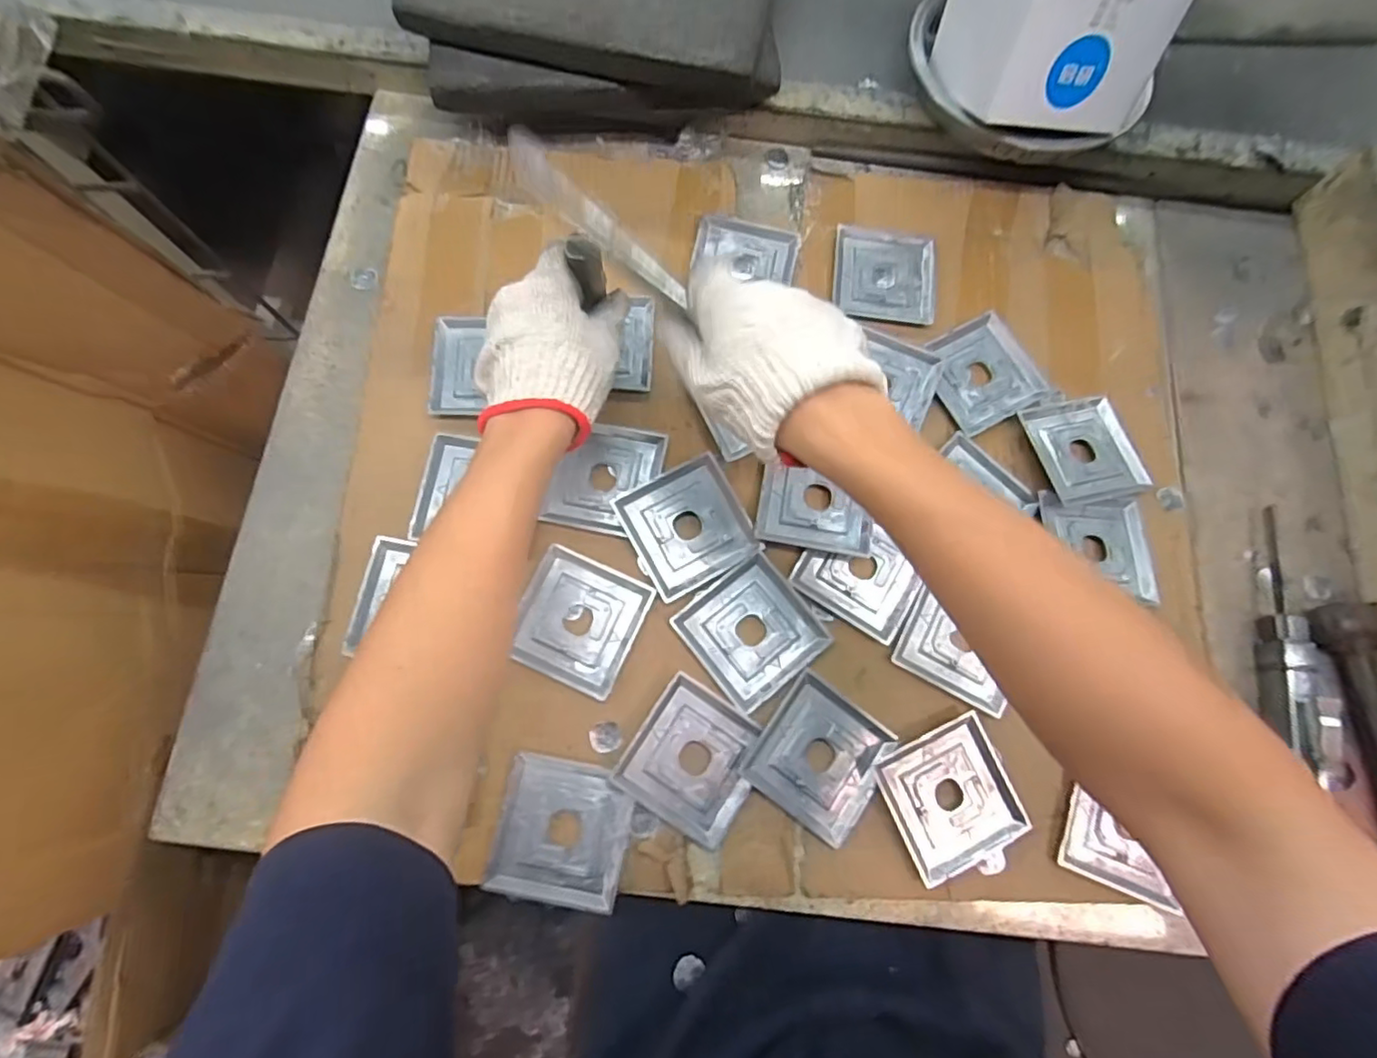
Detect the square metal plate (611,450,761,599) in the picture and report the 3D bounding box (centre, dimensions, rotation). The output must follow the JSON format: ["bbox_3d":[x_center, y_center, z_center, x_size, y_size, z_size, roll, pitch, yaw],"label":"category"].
[{"bbox_3d":[-0.001,-0.002,0.477,0.089,0.014,0.090,-27,78,-8],"label":"square metal plate"}]

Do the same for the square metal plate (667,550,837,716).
[{"bbox_3d":[0.049,0.076,0.463,0.088,0.009,0.089,-38,79,-11],"label":"square metal plate"}]

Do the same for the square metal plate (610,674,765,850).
[{"bbox_3d":[0.005,0.163,0.435,0.086,0.013,0.089,32,76,7],"label":"square metal plate"}]

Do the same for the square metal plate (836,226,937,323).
[{"bbox_3d":[0.176,-0.231,0.550,0.088,0.004,0.091,7,75,0],"label":"square metal plate"}]

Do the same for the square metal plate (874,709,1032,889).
[{"bbox_3d":[0.190,0.194,0.435,0.088,0.013,0.099,-21,77,-7],"label":"square metal plate"}]

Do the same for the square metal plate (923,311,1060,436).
[{"bbox_3d":[0.255,-0.136,0.528,0.096,0.009,0.095,-21,77,-7],"label":"square metal plate"}]

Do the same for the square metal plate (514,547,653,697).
[{"bbox_3d":[-0.083,0.069,0.463,0.085,0.010,0.091,24,76,5],"label":"square metal plate"}]

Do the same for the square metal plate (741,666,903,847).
[{"bbox_3d":[0.095,0.164,0.440,0.085,0.007,0.089,36,77,7],"label":"square metal plate"}]

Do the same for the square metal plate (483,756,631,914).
[{"bbox_3d":[-0.087,0.212,0.427,0.088,0.013,0.090,11,75,1],"label":"square metal plate"}]

